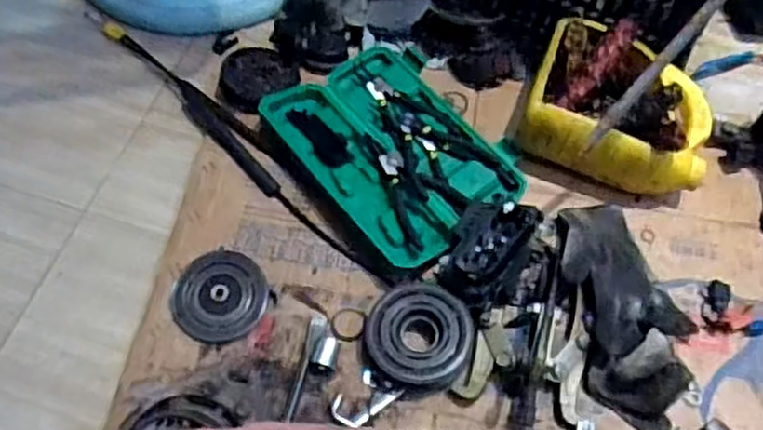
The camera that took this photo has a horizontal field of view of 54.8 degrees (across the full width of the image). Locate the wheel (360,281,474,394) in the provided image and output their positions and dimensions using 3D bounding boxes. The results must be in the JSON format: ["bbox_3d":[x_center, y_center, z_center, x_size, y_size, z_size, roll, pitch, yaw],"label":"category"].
[{"bbox_3d":[0.039,0.129,0.783,0.111,0.046,0.102,0,58,0],"label":"wheel"}]

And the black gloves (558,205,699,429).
[{"bbox_3d":[0.264,0.095,0.795,0.132,0.061,0.262,-11,59,-7],"label":"black gloves"}]

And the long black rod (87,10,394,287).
[{"bbox_3d":[-0.205,-0.108,0.932,0.036,0.012,0.569,-39,66,-21],"label":"long black rod"}]

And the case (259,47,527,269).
[{"bbox_3d":[0.017,-0.086,0.906,0.219,0.034,0.289,-35,64,-19],"label":"case"}]

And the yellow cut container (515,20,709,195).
[{"bbox_3d":[0.289,-0.125,0.881,0.213,0.110,0.175,21,63,11],"label":"yellow cut container"}]

